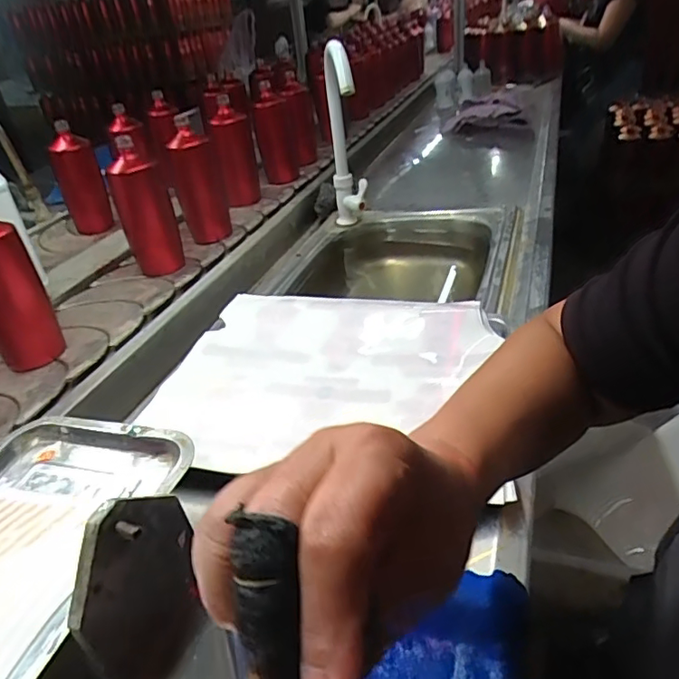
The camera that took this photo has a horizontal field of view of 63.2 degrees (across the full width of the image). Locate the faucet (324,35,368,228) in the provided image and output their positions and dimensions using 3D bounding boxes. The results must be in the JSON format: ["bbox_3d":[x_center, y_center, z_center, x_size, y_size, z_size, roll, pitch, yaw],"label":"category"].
[{"bbox_3d":[0.010,-0.324,0.901,0.054,0.331,0.082,-6,63,2],"label":"faucet"}]

